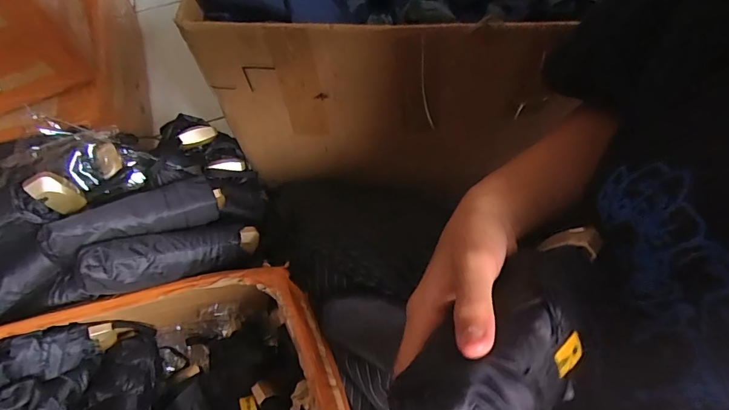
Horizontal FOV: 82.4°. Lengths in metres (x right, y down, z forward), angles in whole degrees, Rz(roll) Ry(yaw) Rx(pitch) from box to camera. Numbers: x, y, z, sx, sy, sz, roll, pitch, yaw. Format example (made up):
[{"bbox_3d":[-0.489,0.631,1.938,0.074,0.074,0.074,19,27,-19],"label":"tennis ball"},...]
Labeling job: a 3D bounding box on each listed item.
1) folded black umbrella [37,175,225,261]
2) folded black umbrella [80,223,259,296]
[{"bbox_3d":[-0.236,0.010,0.434,0.167,0.040,0.049,-19,58,-33],"label":"folded black umbrella"},{"bbox_3d":[-0.198,0.051,0.438,0.174,0.046,0.053,-10,53,-41],"label":"folded black umbrella"}]

